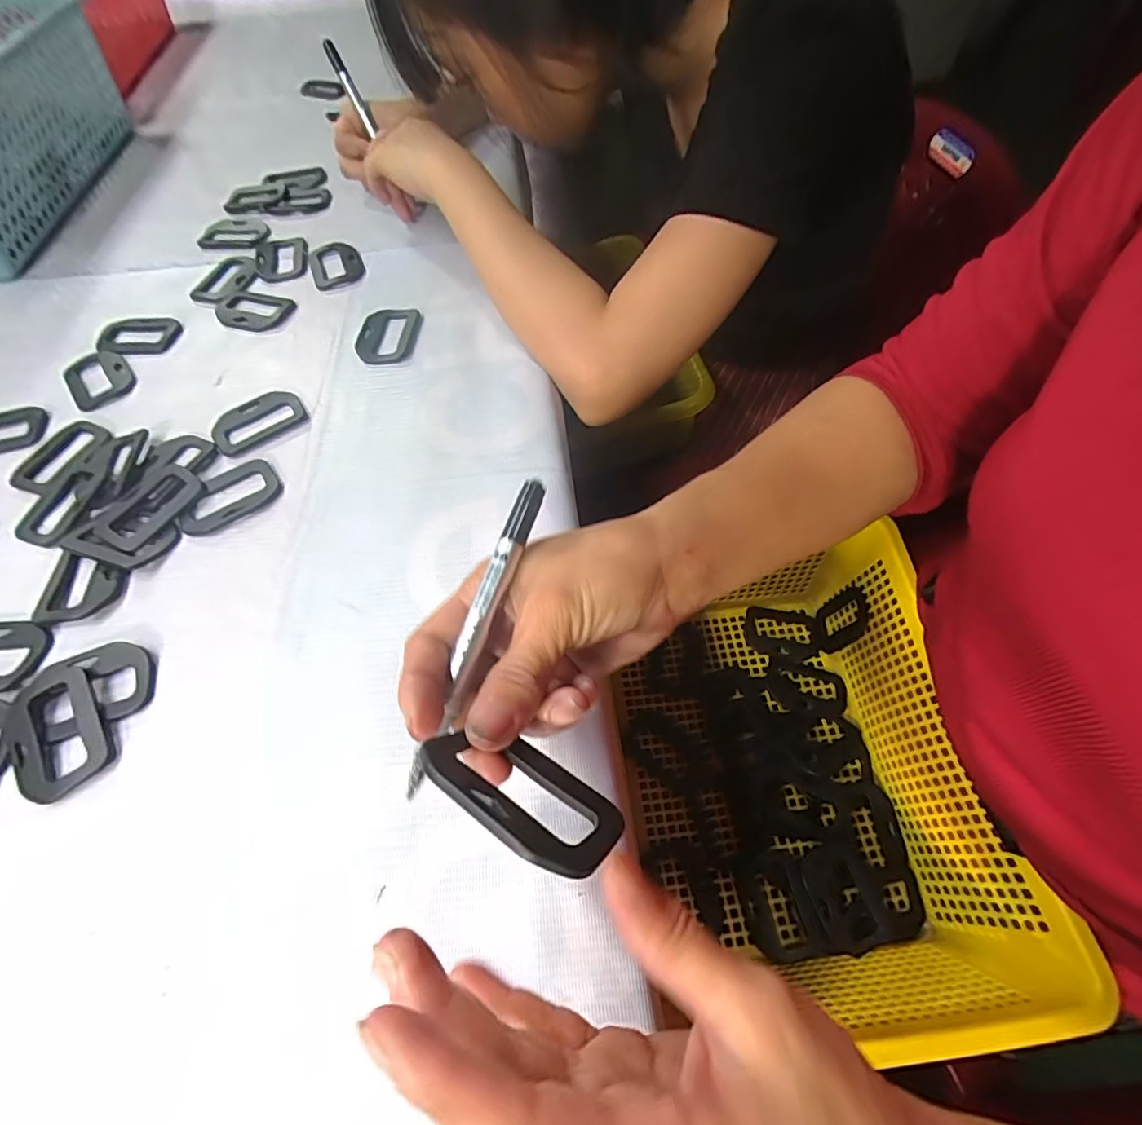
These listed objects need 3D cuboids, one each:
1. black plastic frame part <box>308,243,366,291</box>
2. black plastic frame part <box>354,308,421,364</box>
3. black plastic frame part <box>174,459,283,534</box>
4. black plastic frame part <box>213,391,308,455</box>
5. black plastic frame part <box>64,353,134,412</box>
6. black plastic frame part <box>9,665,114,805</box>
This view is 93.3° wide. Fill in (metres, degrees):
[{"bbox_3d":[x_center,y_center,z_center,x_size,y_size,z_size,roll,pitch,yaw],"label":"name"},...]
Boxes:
[{"bbox_3d":[-0.205,-0.261,0.471,0.044,0.004,0.066,-21,60,-10],"label":"black plastic frame part"},{"bbox_3d":[-0.142,-0.175,0.416,0.044,0.006,0.061,0,58,3],"label":"black plastic frame part"},{"bbox_3d":[-0.217,-0.043,0.341,0.062,0.004,0.040,-34,63,-17],"label":"black plastic frame part"},{"bbox_3d":[-0.217,-0.099,0.374,0.060,0.006,0.041,-34,63,-17],"label":"black plastic frame part"},{"bbox_3d":[-0.354,-0.138,0.404,0.043,0.004,0.062,-37,64,-19],"label":"black plastic frame part"},{"bbox_3d":[-0.251,0.083,0.261,0.040,0.011,0.059,-32,62,-16],"label":"black plastic frame part"}]

